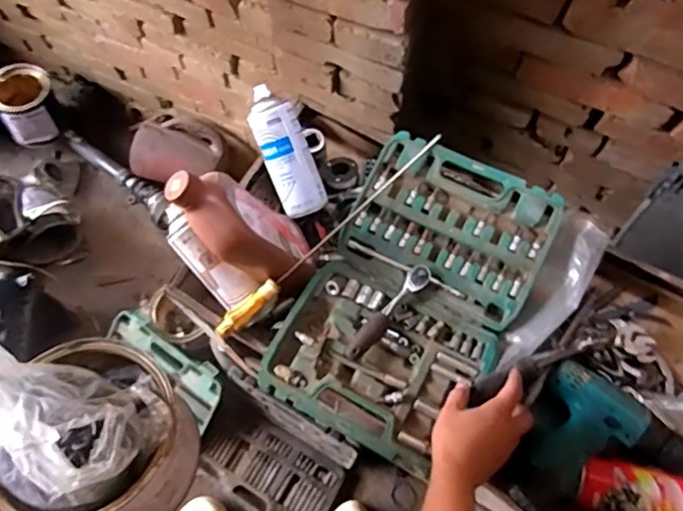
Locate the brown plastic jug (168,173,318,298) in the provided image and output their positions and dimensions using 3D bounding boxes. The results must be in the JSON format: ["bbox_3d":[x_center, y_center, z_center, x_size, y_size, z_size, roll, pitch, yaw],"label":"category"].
[{"bbox_3d":[-0.124,-0.023,0.713,0.081,0.220,0.137,-34,59,22],"label":"brown plastic jug"}]

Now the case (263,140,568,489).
[{"bbox_3d":[0.089,0.046,0.711,0.239,0.059,0.375,29,72,9],"label":"case"}]

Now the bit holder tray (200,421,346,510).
[{"bbox_3d":[-0.168,0.517,1.335,0.313,0.020,0.177,30,72,10],"label":"bit holder tray"}]

